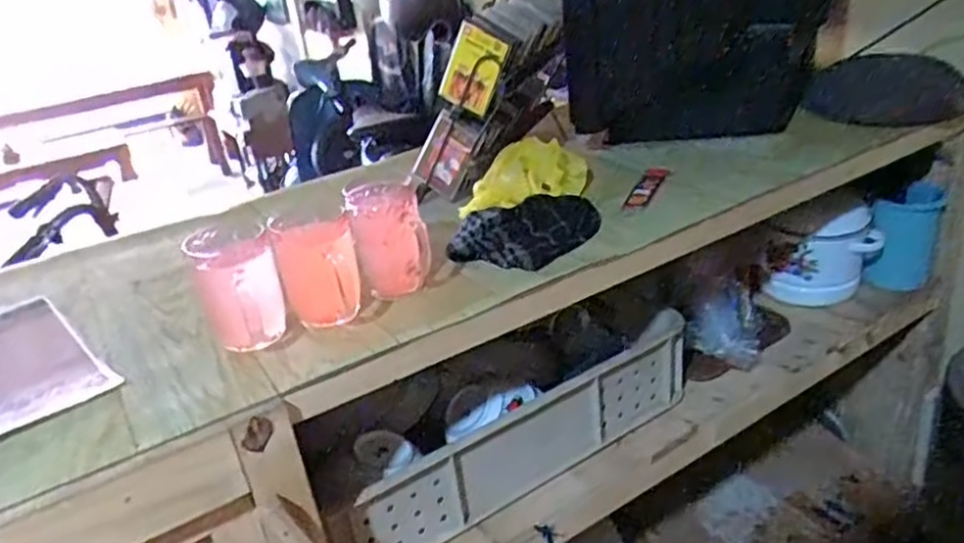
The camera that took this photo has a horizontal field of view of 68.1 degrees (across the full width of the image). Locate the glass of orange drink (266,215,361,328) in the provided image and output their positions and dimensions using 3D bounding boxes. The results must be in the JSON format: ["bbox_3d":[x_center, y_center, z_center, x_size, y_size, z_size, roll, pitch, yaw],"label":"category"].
[{"bbox_3d":[-0.165,-0.001,0.724,0.074,0.111,0.062,-10,28,-7],"label":"glass of orange drink"}]

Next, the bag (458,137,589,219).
[{"bbox_3d":[0.055,-0.130,0.962,0.199,0.063,0.081,-25,33,-32],"label":"bag"}]

